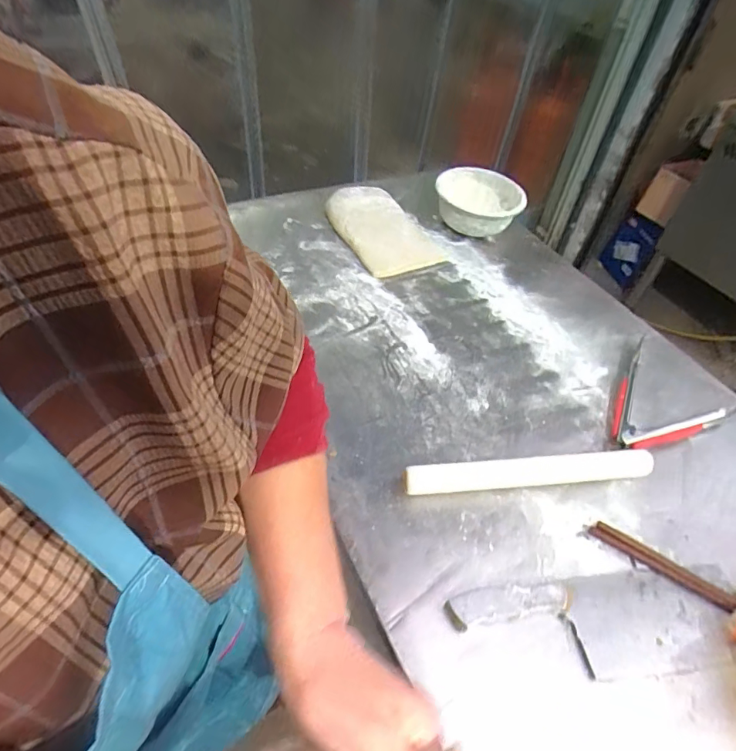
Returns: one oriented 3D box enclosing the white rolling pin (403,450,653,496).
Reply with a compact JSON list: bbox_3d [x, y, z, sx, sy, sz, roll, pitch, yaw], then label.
[{"bbox_3d":[0.188,0.113,0.543,0.298,0.024,0.027,-3,49,-8],"label":"white rolling pin"}]

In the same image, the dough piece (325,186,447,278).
[{"bbox_3d":[0.021,-0.276,0.865,0.149,0.038,0.244,-22,54,-23],"label":"dough piece"}]

